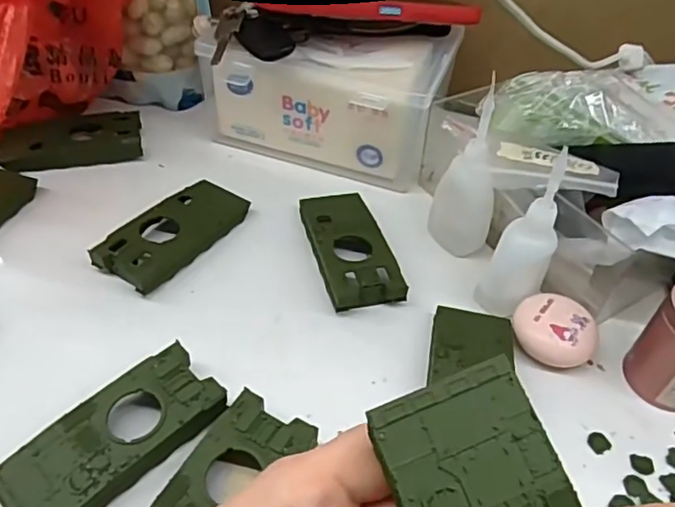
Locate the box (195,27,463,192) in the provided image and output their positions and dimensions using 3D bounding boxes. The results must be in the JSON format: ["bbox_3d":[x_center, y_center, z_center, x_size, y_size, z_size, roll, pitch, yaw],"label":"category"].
[{"bbox_3d":[-0.007,-0.125,0.470,0.173,0.086,0.097,17,45,12],"label":"box"}]

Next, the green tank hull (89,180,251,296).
[{"bbox_3d":[-0.108,-0.017,0.399,0.046,0.015,0.106,27,48,21],"label":"green tank hull"}]

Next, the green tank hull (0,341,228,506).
[{"bbox_3d":[-0.107,0.091,0.288,0.053,0.021,0.102,36,51,28],"label":"green tank hull"}]

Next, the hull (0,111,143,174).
[{"bbox_3d":[-0.206,-0.087,0.461,0.102,0.021,0.048,-12,46,-17],"label":"hull"}]

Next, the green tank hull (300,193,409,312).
[{"bbox_3d":[0.007,-0.007,0.398,0.045,0.013,0.104,-9,45,-14],"label":"green tank hull"}]

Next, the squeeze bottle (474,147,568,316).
[{"bbox_3d":[0.111,-0.012,0.344,0.034,0.097,0.034,24,47,19],"label":"squeeze bottle"}]

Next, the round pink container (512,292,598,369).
[{"bbox_3d":[0.128,0.048,0.353,0.048,0.026,0.040,28,48,22],"label":"round pink container"}]

